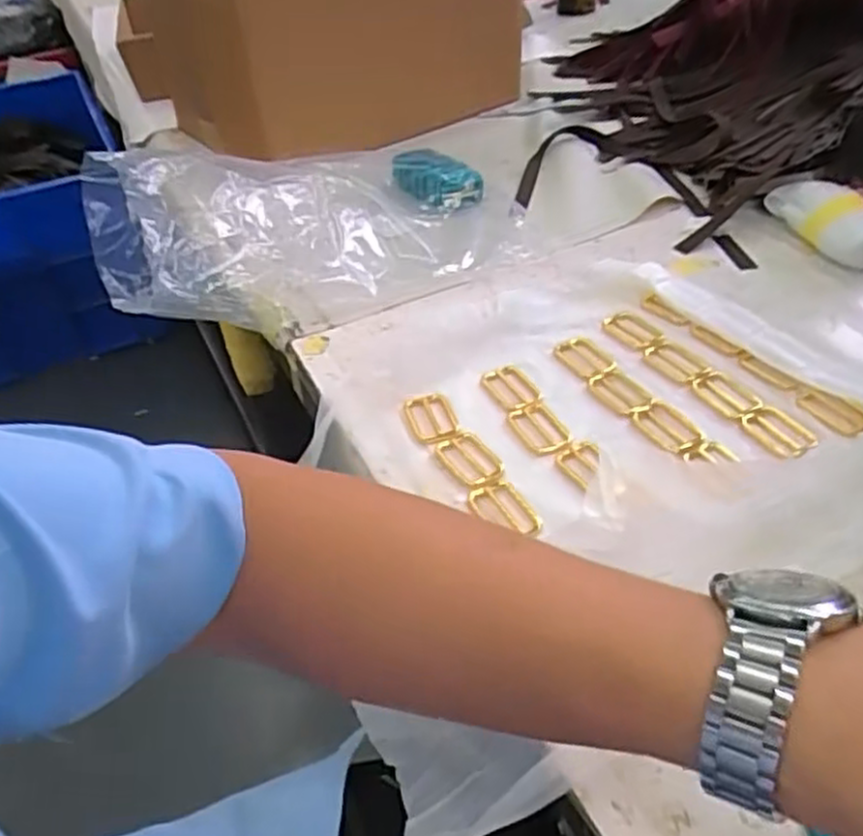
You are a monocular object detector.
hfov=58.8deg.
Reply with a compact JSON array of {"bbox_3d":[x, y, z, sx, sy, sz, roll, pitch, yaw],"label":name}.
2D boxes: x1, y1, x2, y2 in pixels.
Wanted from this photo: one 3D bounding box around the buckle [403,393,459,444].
[{"bbox_3d":[0.000,0.001,0.520,0.031,0.008,0.048,-14,42,-8],"label":"buckle"}]

